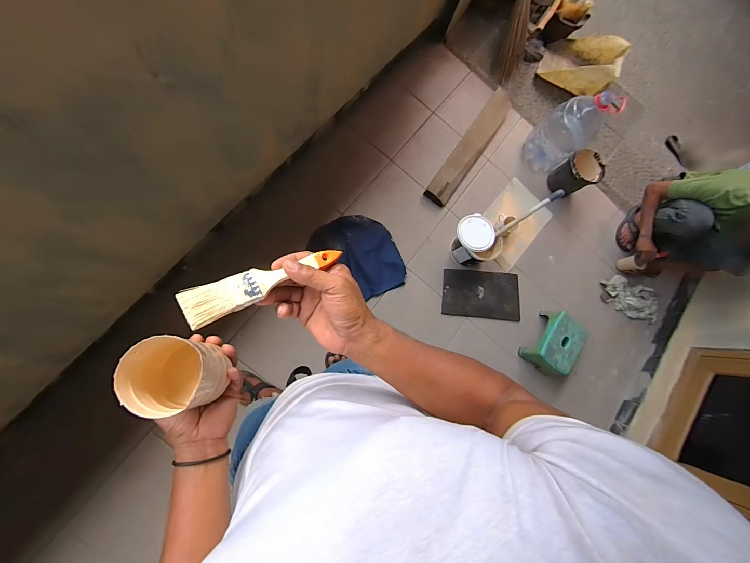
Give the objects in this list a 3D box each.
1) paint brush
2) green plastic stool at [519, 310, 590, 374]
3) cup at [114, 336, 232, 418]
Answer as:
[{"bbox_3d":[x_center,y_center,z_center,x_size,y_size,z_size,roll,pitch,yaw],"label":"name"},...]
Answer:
[{"bbox_3d":[-0.119,-0.002,0.362,0.175,0.012,0.039,-25,87,-28],"label":"paint brush"},{"bbox_3d":[0.881,0.299,1.597,0.206,0.173,0.288,30,77,-4],"label":"green plastic stool"},{"bbox_3d":[-0.236,0.116,0.399,0.085,0.121,0.075,2,83,-7],"label":"cup"}]

